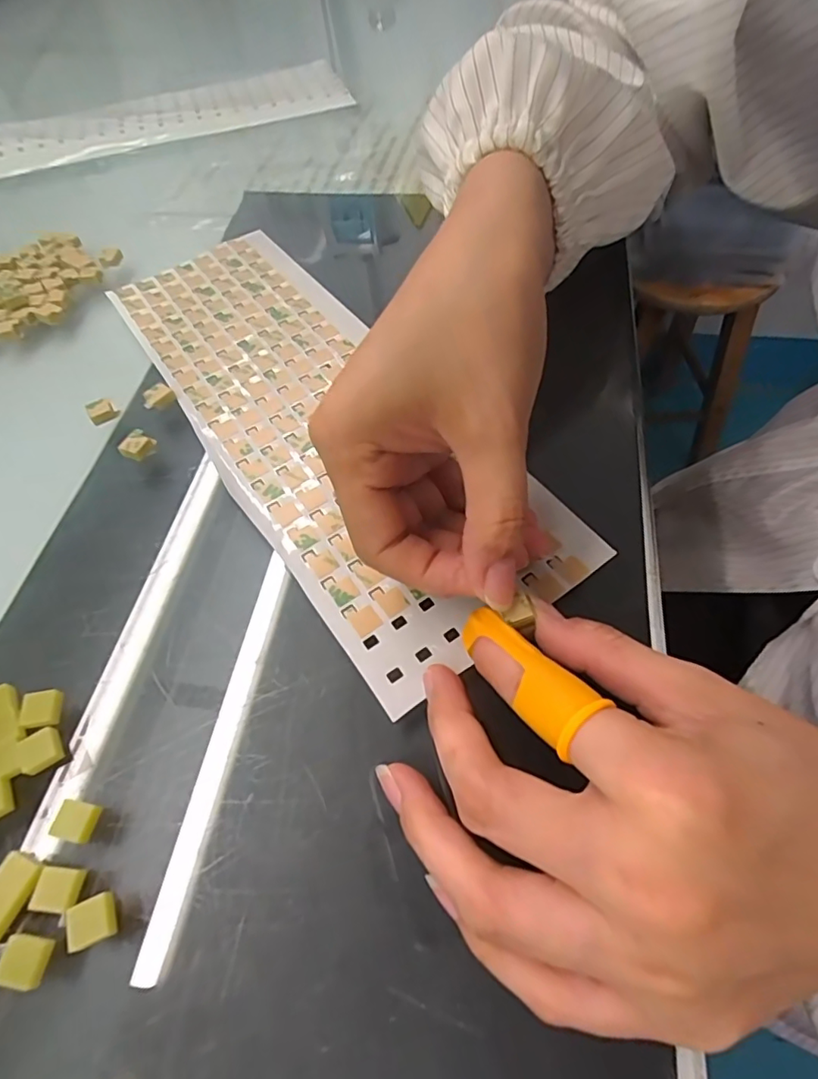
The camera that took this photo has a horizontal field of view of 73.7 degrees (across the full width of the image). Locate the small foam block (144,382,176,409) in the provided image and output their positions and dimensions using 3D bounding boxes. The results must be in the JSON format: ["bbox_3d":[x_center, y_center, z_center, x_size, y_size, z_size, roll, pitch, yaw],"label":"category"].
[{"bbox_3d":[-0.118,-0.067,0.257,0.009,0.007,0.013,37,67,24],"label":"small foam block"}]

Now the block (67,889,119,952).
[{"bbox_3d":[-0.086,0.103,0.147,0.011,0.004,0.011,-22,59,-10],"label":"block"}]

